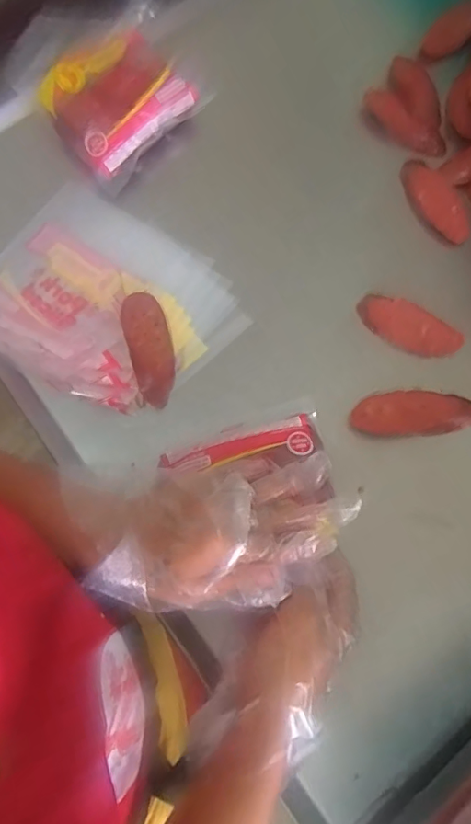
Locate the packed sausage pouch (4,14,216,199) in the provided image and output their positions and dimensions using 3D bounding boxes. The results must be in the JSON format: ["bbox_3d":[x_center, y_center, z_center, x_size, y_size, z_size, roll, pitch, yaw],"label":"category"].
[{"bbox_3d":[-0.124,-0.306,0.492,0.136,0.059,0.143,36,79,10],"label":"packed sausage pouch"}]

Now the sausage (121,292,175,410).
[{"bbox_3d":[-0.074,-0.057,0.460,0.036,0.018,0.103,-17,75,-3],"label":"sausage"}]

